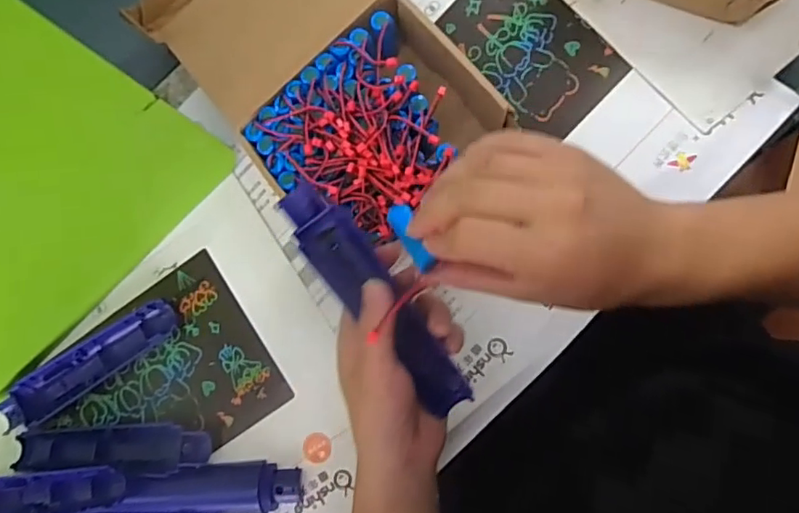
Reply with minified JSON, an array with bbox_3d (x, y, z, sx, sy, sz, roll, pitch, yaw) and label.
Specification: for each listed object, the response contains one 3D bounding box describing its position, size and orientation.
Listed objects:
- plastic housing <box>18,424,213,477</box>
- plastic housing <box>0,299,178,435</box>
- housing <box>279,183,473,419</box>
[{"bbox_3d":[-0.228,0.152,0.443,0.160,0.024,0.034,-4,85,7],"label":"plastic housing"},{"bbox_3d":[-0.253,0.087,0.462,0.157,0.019,0.038,-35,82,3],"label":"plastic housing"},{"bbox_3d":[-0.013,0.027,0.352,0.036,0.018,0.165,-37,96,3],"label":"housing"}]

